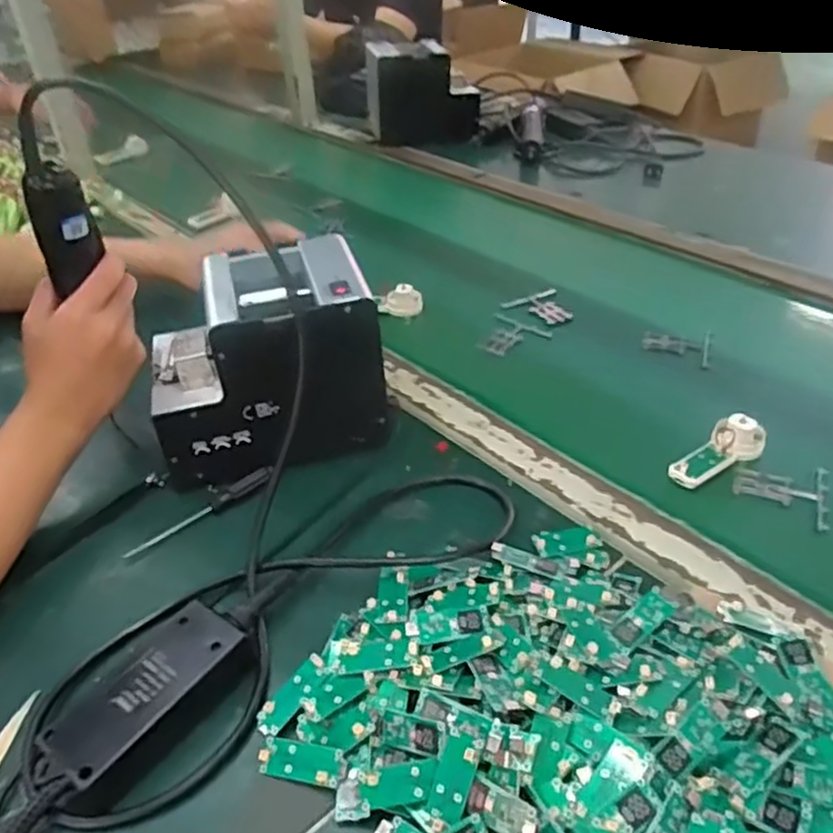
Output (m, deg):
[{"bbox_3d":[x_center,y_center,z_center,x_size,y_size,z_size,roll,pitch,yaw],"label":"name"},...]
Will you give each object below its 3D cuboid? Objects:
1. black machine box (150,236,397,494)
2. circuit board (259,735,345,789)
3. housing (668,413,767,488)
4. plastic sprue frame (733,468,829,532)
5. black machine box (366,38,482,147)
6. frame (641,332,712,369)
[{"bbox_3d":[-0.126,-0.041,0.591,0.178,0.139,0.132,-17,40,-16],"label":"black machine box"},{"bbox_3d":[-0.064,0.192,0.399,0.049,0.005,0.020,0,51,21],"label":"circuit board"},{"bbox_3d":[0.242,0.030,0.577,0.086,0.034,0.034,-29,44,-28],"label":"housing"},{"bbox_3d":[0.283,0.058,0.560,0.066,0.009,0.064,10,41,18],"label":"plastic sprue frame"},{"bbox_3d":[0.011,-0.544,1.217,0.190,0.144,0.068,-2,38,3],"label":"black machine box"},{"bbox_3d":[0.265,-0.071,0.733,0.066,0.009,0.056,10,41,17],"label":"frame"}]

